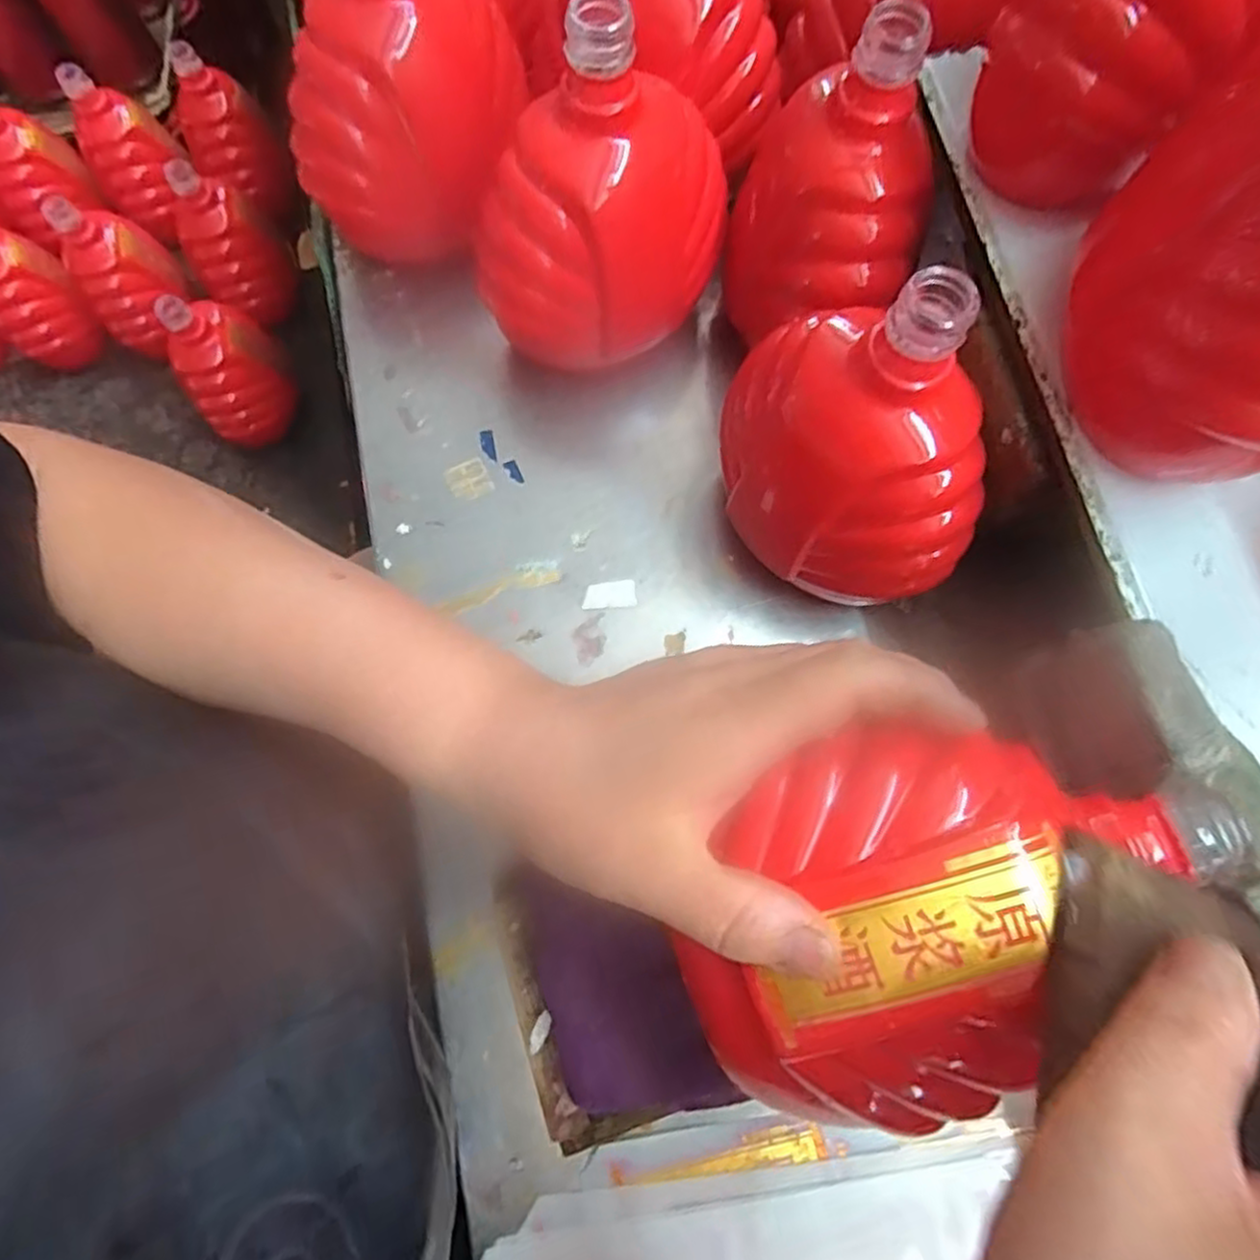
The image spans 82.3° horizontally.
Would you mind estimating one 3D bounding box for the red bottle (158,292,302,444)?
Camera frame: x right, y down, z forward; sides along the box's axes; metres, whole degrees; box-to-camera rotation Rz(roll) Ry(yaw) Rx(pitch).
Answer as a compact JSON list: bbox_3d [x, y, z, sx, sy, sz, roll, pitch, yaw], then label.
[{"bbox_3d":[-0.413,-0.270,0.735,0.100,0.151,0.085,-42,79,-8],"label":"red bottle"}]

